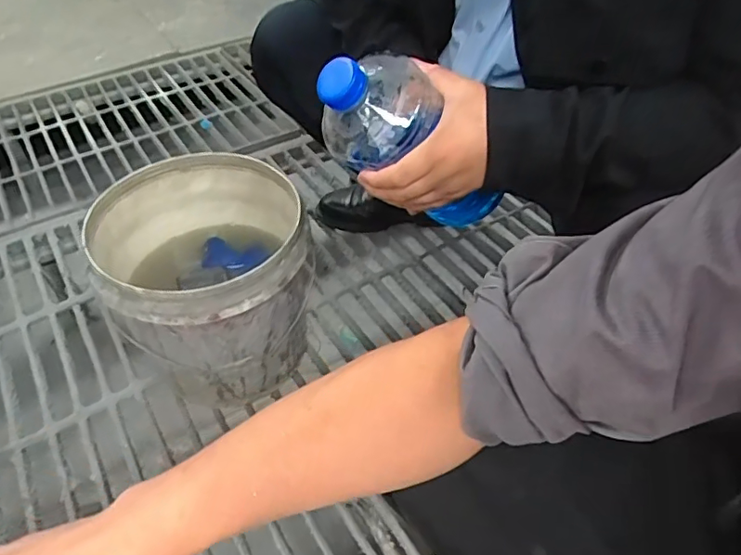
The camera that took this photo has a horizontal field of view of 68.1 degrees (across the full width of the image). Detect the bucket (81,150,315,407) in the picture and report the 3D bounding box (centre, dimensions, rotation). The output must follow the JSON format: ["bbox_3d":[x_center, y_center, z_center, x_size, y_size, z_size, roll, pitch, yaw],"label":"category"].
[{"bbox_3d":[-0.205,0.008,0.746,0.247,0.245,0.256,0,47,0],"label":"bucket"}]

